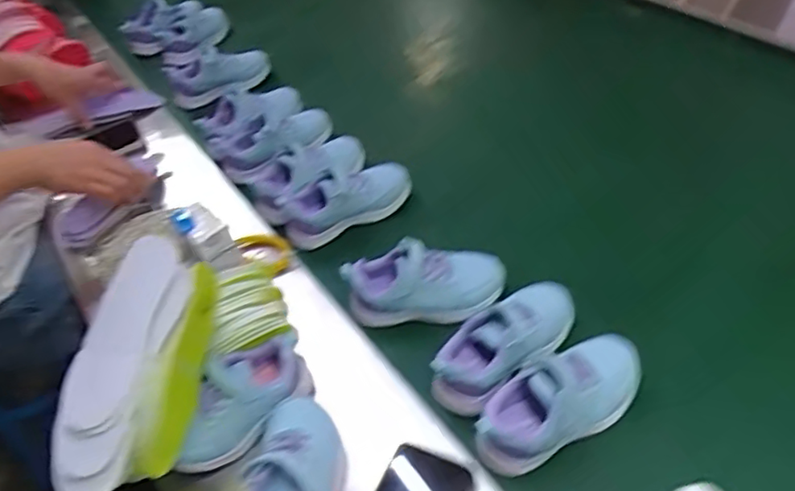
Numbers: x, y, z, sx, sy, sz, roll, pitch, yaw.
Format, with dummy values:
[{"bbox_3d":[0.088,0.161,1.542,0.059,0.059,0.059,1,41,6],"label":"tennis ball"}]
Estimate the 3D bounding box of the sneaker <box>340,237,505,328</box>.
[{"bbox_3d":[0.030,0.039,0.689,0.170,0.072,0.060,-5,47,1],"label":"sneaker"}]

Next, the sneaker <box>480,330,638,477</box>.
[{"bbox_3d":[0.152,0.141,0.572,0.169,0.066,0.069,-26,50,-18],"label":"sneaker"}]

